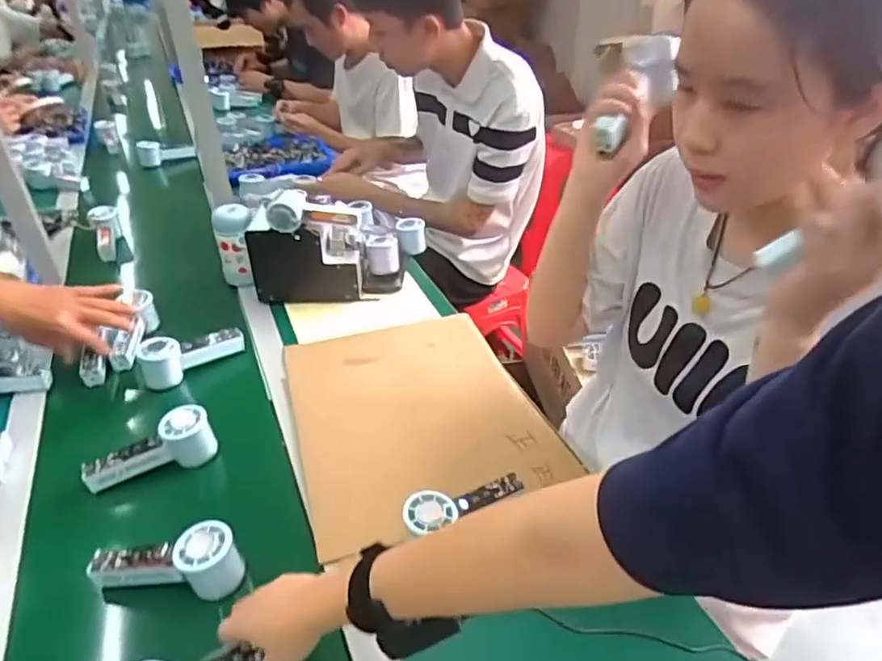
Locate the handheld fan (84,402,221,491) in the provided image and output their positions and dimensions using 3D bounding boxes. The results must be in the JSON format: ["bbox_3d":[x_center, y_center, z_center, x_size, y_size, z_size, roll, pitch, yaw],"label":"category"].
[{"bbox_3d":[-0.360,0.152,0.743,0.151,0.061,0.051,-23,41,-10],"label":"handheld fan"}]

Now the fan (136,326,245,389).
[{"bbox_3d":[-0.372,0.031,0.899,0.148,0.048,0.047,-18,40,-24],"label":"fan"}]

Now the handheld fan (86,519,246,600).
[{"bbox_3d":[-0.282,0.233,0.619,0.146,0.049,0.055,5,36,5],"label":"handheld fan"}]

